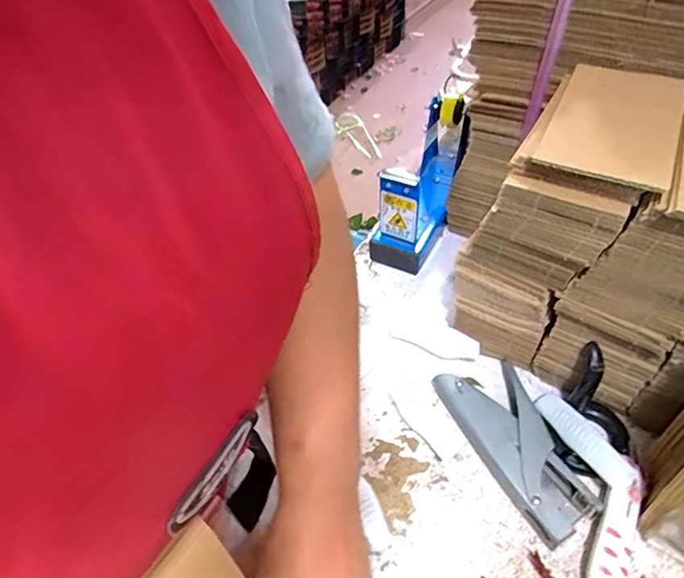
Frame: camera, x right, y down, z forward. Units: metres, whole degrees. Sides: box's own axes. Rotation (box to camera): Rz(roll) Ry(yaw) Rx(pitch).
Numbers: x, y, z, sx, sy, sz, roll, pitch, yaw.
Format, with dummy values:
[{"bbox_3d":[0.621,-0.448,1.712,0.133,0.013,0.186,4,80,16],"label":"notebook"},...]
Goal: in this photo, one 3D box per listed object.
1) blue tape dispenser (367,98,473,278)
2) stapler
[{"bbox_3d":[0.100,-0.129,0.570,0.062,0.129,0.184,19,53,22],"label":"blue tape dispenser"},{"bbox_3d":[0.148,0.124,0.408,0.068,0.025,0.149,-23,50,-13],"label":"stapler"}]

